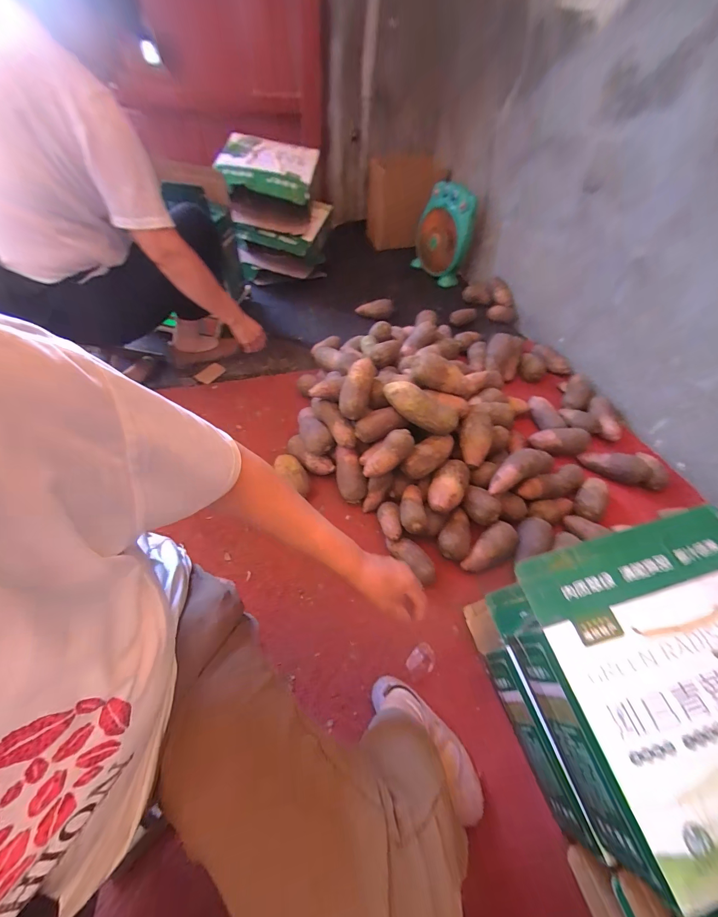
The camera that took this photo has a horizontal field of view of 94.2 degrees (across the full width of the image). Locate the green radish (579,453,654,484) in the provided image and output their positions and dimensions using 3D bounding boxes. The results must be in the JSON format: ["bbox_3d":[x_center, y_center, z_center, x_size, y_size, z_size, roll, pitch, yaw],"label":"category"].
[{"bbox_3d":[0.739,0.019,0.970,0.168,0.067,0.057,18,51,31],"label":"green radish"}]

